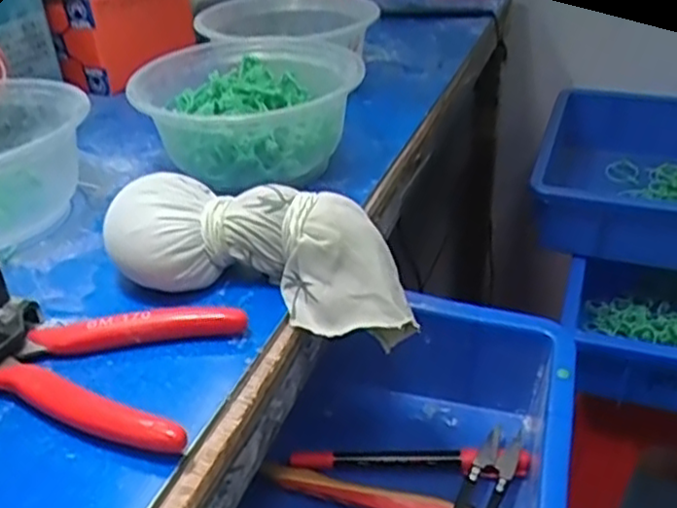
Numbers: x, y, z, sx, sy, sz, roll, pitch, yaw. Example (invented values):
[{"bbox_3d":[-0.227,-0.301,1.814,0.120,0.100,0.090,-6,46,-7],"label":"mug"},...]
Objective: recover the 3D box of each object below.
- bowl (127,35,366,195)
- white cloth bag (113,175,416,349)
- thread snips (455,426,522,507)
[{"bbox_3d":[-0.053,-0.088,0.436,0.125,0.059,0.117,-1,33,1],"label":"bowl"},{"bbox_3d":[-0.034,-0.002,0.330,0.148,0.053,0.050,16,34,-1],"label":"white cloth bag"},{"bbox_3d":[0.078,0.136,0.393,0.021,0.016,0.105,16,36,27],"label":"thread snips"}]

